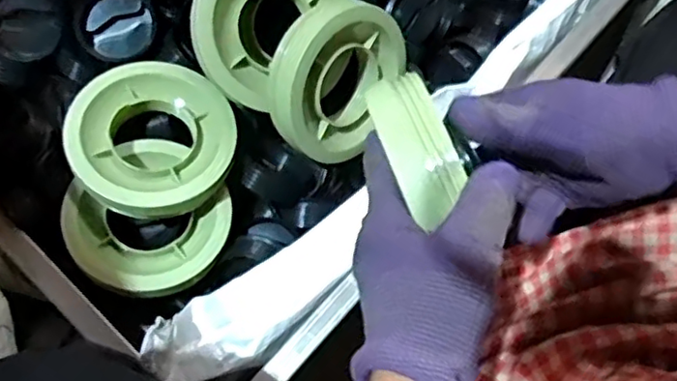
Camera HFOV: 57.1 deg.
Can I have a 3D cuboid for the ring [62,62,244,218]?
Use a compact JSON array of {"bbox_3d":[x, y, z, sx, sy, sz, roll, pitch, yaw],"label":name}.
[{"bbox_3d":[-0.155,-0.047,0.514,0.132,0.033,0.131,0,69,0],"label":"ring"}]

